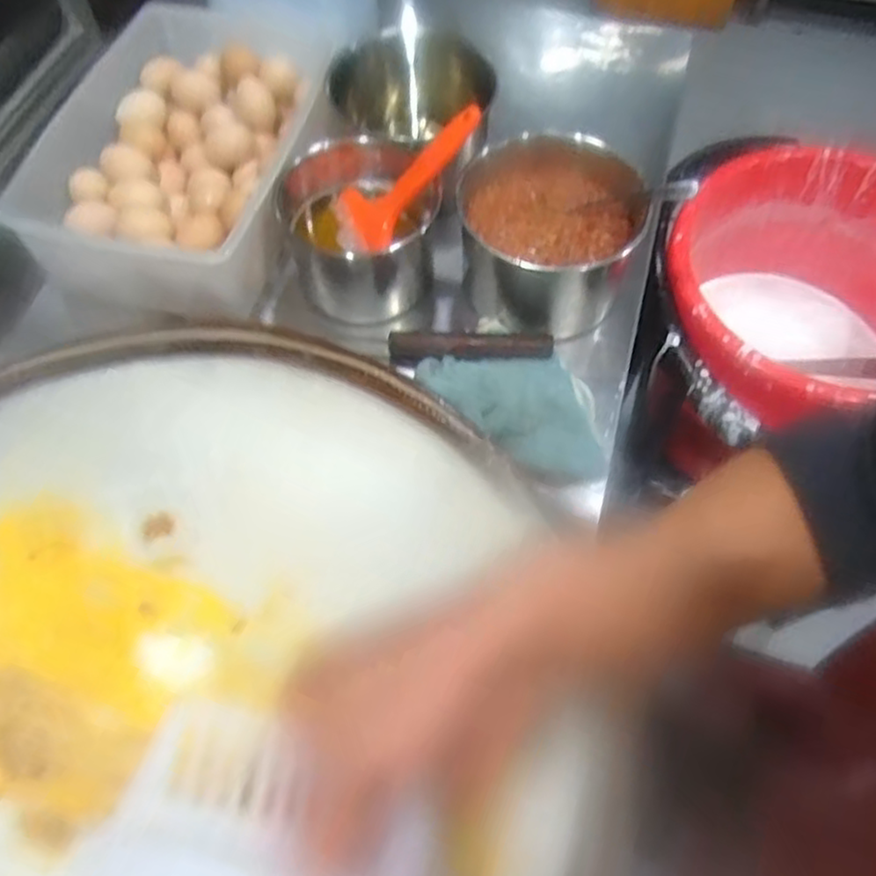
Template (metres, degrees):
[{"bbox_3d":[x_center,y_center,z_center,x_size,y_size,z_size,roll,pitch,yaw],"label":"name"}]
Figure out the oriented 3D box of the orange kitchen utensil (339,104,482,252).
[{"bbox_3d":[-0.024,-0.240,0.660,0.163,0.017,0.094,-33,58,29],"label":"orange kitchen utensil"}]

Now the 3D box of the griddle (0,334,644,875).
[{"bbox_3d":[-0.215,0.170,0.480,0.615,0.057,0.563,0,61,0],"label":"griddle"}]

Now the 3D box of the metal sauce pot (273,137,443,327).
[{"bbox_3d":[-0.072,-0.198,0.698,0.136,0.114,0.132,0,61,0],"label":"metal sauce pot"}]

